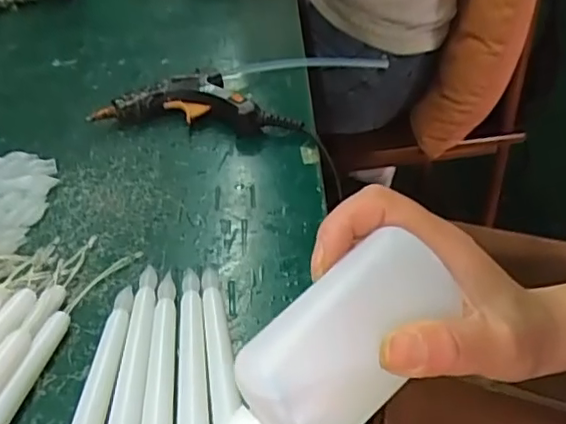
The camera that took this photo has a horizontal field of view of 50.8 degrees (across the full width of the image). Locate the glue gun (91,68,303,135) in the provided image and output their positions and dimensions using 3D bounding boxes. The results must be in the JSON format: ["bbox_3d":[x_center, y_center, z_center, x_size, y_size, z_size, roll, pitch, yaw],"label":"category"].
[{"bbox_3d":[-0.070,-0.096,0.515,0.170,0.030,0.069,5,39,9],"label":"glue gun"}]

